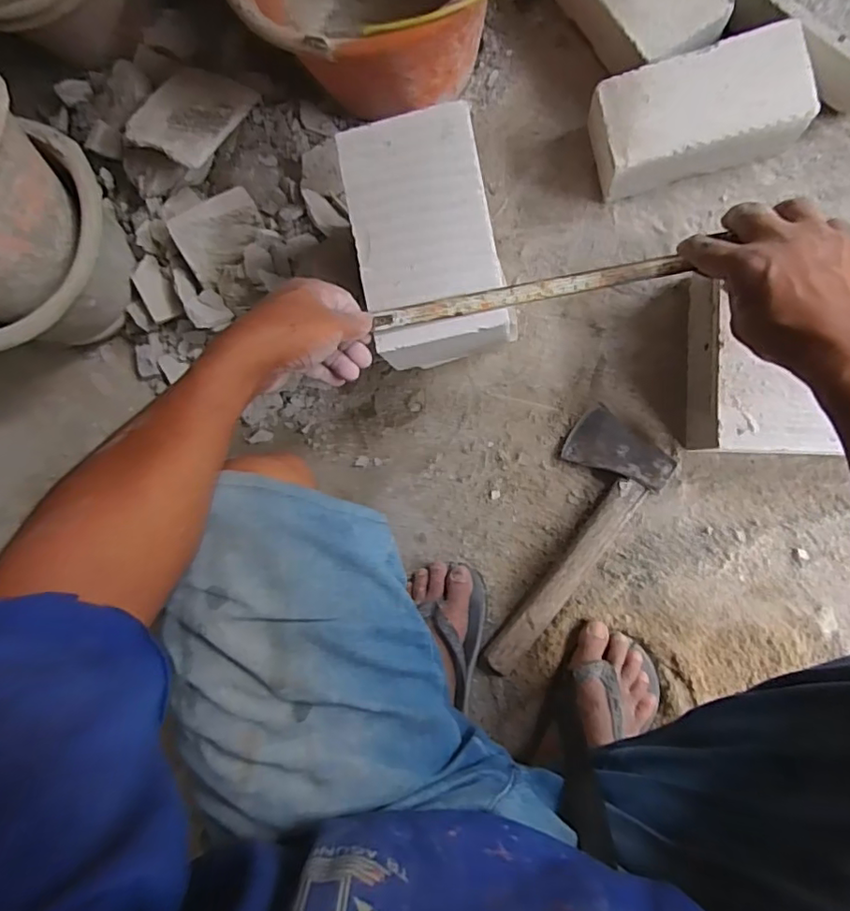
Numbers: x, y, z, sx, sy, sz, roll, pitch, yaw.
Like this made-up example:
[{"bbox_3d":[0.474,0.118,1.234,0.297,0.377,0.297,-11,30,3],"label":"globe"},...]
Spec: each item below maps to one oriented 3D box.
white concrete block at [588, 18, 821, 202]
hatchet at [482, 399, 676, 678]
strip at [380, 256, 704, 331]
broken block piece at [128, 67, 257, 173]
[{"bbox_3d":[0.287,-0.356,0.600,0.197,0.082,0.104,-14,87,9],"label":"white concrete block"},{"bbox_3d":[0.147,0.095,0.638,0.107,0.039,0.301,37,95,8],"label":"hatchet"},{"bbox_3d":[0.083,-0.137,0.475,0.253,0.009,0.017,-10,88,6],"label":"strip"},{"bbox_3d":[-0.274,-0.398,0.655,0.101,0.023,0.126,25,77,4],"label":"broken block piece"}]

